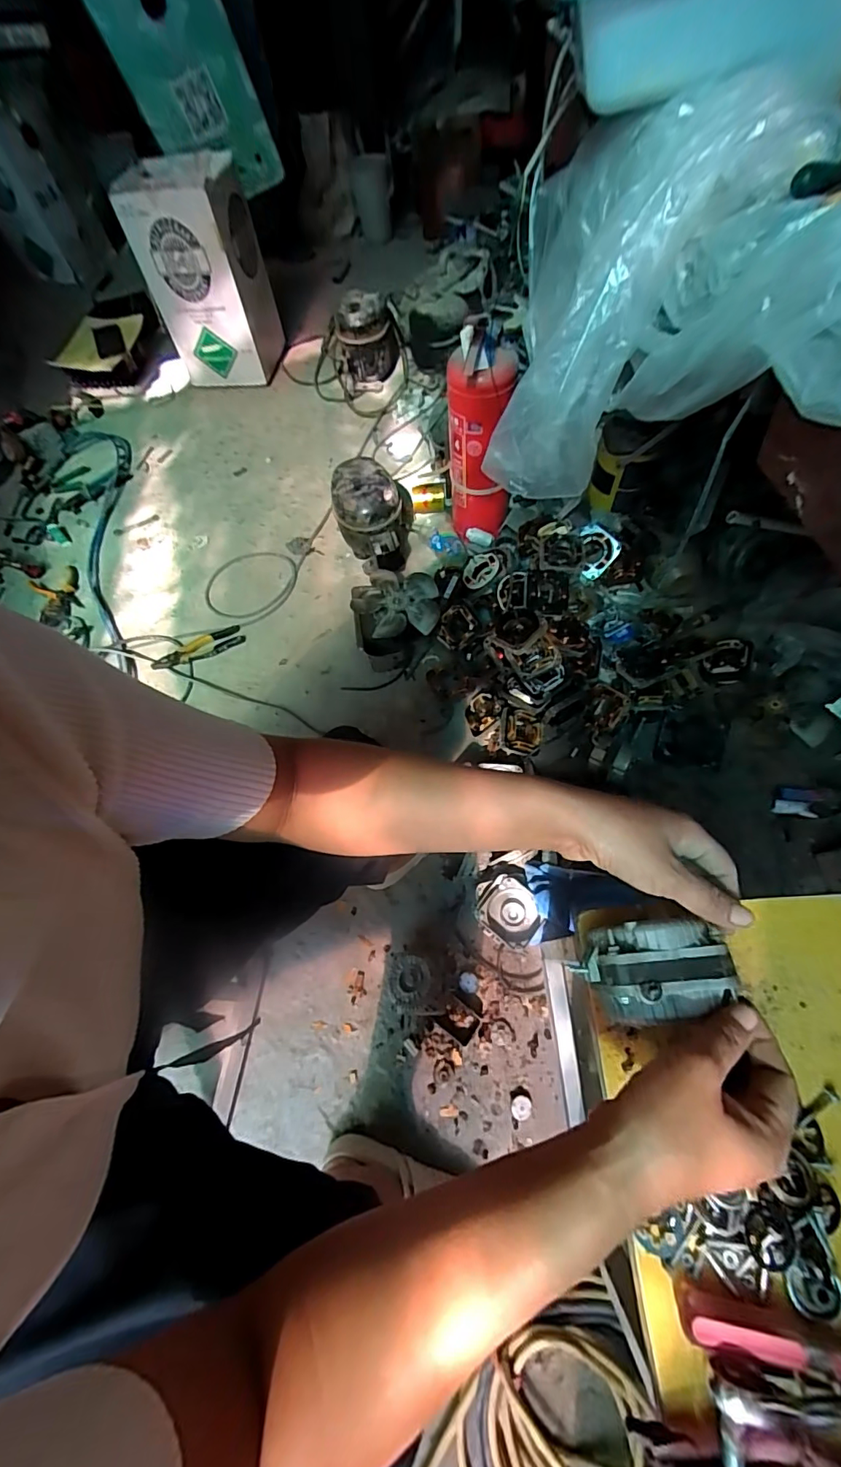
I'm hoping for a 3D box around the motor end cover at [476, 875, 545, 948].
[{"bbox_3d":[0.132,0.267,0.738,0.100,0.020,0.083,41,73,20],"label":"motor end cover"}]

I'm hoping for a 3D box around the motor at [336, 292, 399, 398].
[{"bbox_3d":[-0.151,-1.126,1.404,0.175,0.201,0.138,-6,65,0],"label":"motor"}]

